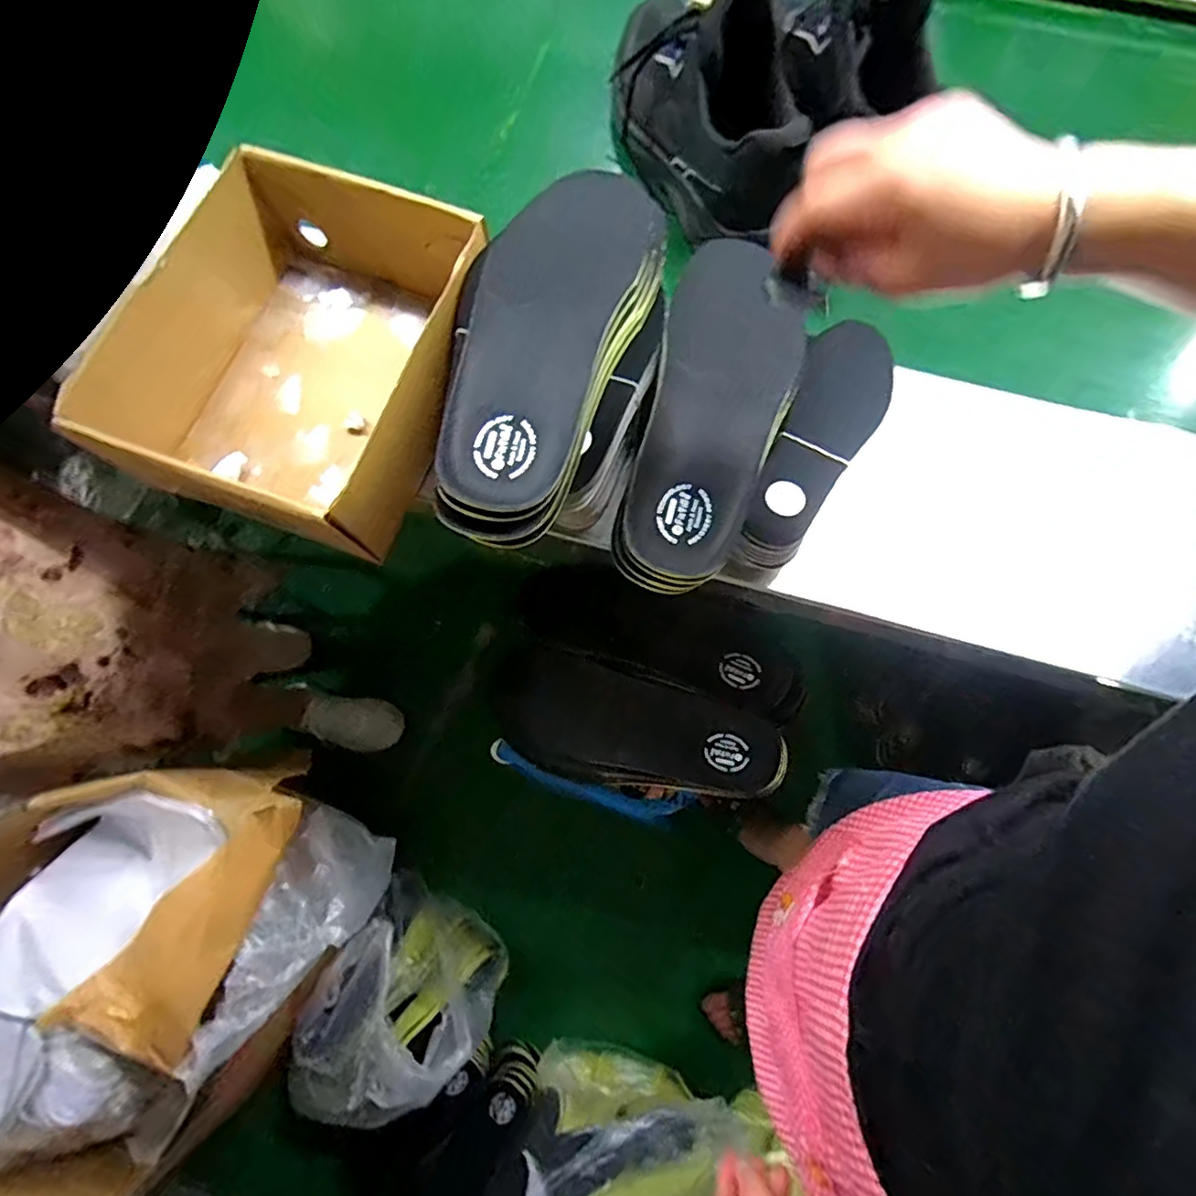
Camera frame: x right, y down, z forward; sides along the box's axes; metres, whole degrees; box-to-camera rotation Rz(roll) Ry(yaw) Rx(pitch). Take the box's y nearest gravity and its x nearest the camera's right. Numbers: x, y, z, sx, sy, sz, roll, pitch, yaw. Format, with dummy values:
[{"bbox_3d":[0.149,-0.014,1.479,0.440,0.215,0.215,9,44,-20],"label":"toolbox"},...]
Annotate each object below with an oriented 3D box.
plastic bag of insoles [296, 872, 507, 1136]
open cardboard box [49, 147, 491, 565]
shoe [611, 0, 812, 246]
[{"bbox_3d":[-0.297,0.610,0.867,0.231,0.190,0.273,31,78,8],"label":"plastic bag of insoles"},{"bbox_3d":[-0.230,-0.191,0.470,0.225,0.100,0.262,18,76,5],"label":"open cardboard box"},{"bbox_3d":[0.093,-0.456,0.529,0.089,0.145,0.283,-28,77,-7],"label":"shoe"}]

